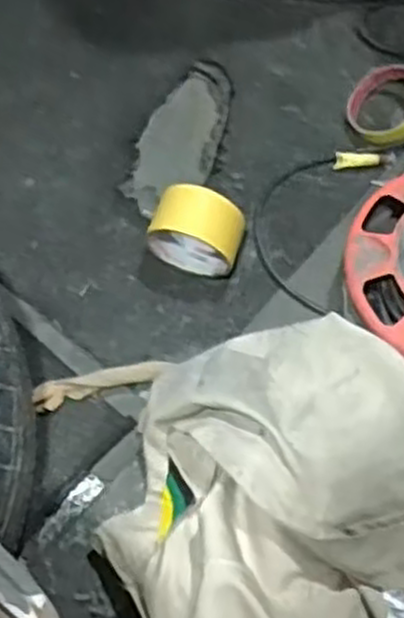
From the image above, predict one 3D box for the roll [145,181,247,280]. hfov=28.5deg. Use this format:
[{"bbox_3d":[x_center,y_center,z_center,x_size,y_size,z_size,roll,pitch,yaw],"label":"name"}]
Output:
[{"bbox_3d":[-0.006,-0.074,0.752,0.088,0.079,0.050,18,68,7],"label":"roll"}]

